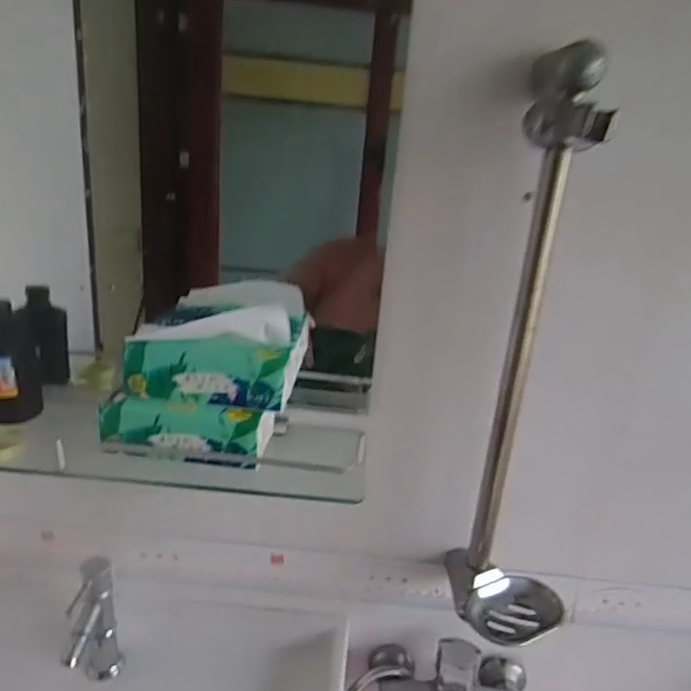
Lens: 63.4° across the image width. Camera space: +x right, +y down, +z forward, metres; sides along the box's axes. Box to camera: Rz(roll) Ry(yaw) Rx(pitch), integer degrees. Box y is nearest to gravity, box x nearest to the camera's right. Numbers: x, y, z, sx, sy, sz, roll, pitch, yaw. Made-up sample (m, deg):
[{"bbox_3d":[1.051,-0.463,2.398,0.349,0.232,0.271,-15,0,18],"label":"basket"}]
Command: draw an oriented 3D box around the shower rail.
[{"bbox_3d":[0.188,0.029,0.527,0.113,0.544,0.097,11,19,18],"label":"shower rail"}]

